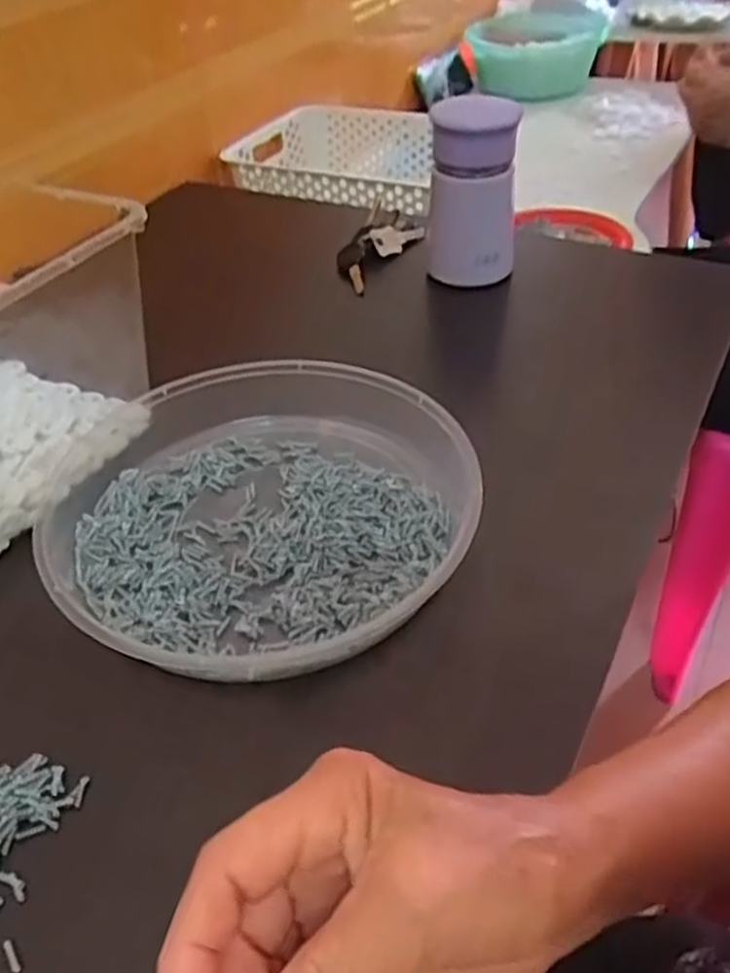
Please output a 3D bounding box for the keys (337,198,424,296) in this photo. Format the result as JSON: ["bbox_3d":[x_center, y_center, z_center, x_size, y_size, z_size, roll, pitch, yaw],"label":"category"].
[{"bbox_3d":[0.007,-0.213,0.690,0.047,0.032,0.117,21,47,25],"label":"keys"}]

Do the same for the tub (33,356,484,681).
[{"bbox_3d":[-0.061,0.006,0.440,0.226,0.040,0.220,-2,42,2],"label":"tub"}]

